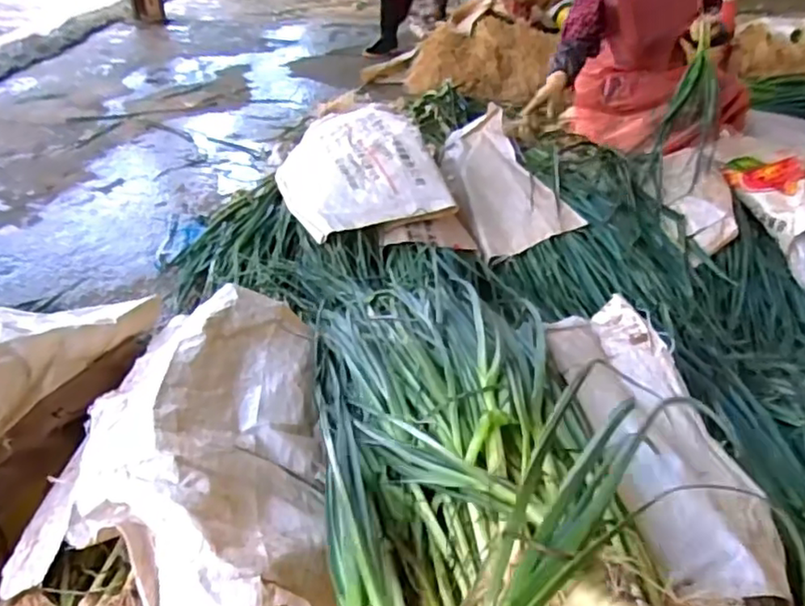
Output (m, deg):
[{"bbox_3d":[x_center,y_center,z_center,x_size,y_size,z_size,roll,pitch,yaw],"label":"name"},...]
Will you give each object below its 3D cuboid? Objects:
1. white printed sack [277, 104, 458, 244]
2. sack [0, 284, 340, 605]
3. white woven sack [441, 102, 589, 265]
[{"bbox_3d":[-0.120,-0.327,1.439,0.322,0.106,0.488,-11,36,-17],"label":"white printed sack"},{"bbox_3d":[-0.248,0.127,0.726,0.301,0.119,0.526,-5,35,-9],"label":"sack"},{"bbox_3d":[0.239,-0.315,1.542,0.231,0.104,0.504,-7,37,-7],"label":"white woven sack"}]

